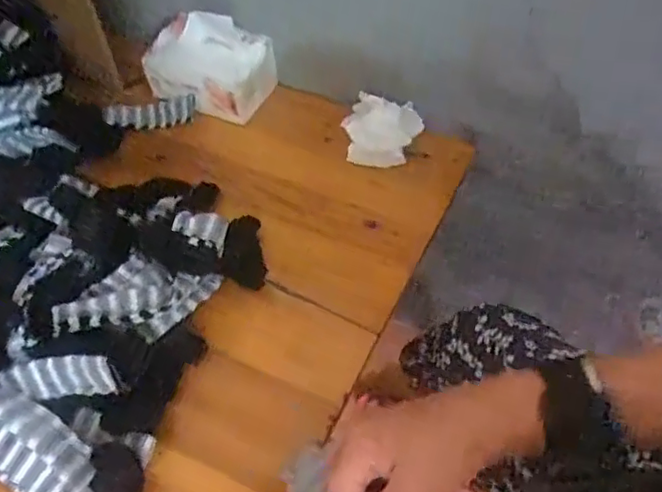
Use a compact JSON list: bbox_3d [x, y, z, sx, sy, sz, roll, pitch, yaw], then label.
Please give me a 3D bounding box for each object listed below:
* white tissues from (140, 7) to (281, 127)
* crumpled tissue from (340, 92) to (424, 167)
[{"bbox_3d":[-0.144,-0.222,0.730,0.149,0.107,0.084,16,57,13],"label":"white tissues"},{"bbox_3d":[0.058,-0.131,0.698,0.090,0.047,0.074,4,55,5],"label":"crumpled tissue"}]

